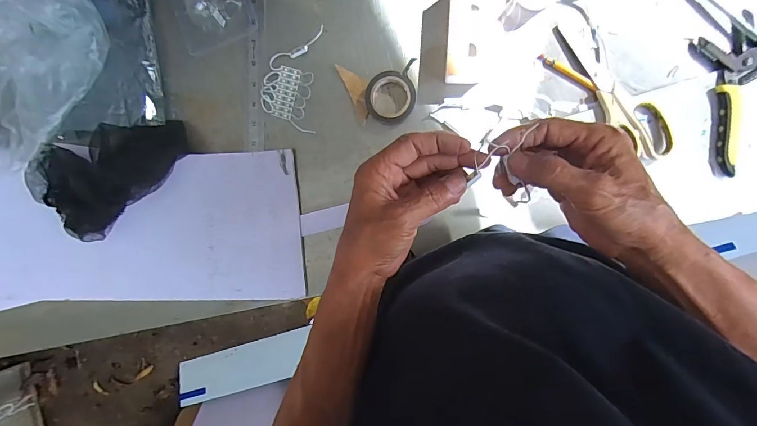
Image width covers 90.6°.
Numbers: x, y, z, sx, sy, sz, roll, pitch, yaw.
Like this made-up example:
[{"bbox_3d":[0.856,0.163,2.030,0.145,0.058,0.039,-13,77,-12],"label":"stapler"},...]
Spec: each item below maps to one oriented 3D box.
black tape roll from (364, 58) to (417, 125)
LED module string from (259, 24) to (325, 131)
[{"bbox_3d":[0.021,-0.143,0.452,0.074,0.023,0.057,-28,92,9],"label":"black tape roll"},{"bbox_3d":[-0.111,-0.165,0.471,0.073,0.010,0.119,5,96,6],"label":"LED module string"}]

